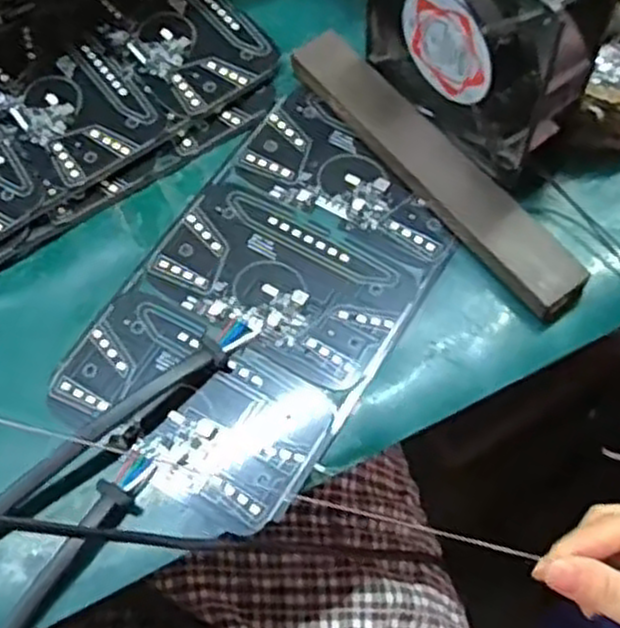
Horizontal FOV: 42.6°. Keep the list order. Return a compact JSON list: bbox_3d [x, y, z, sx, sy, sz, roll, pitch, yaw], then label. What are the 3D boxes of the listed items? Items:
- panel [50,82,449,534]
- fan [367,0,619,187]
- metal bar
[{"bbox_3d":[-0.020,-0.009,0.405,0.132,0.004,0.215,29,69,16],"label":"panel"},{"bbox_3d":[0.084,-0.143,0.398,0.049,0.118,0.118,-34,67,-12],"label":"fan"},{"bbox_3d":[0.066,-0.081,0.424,0.036,0.017,0.207,-35,67,-13],"label":"metal bar"}]

